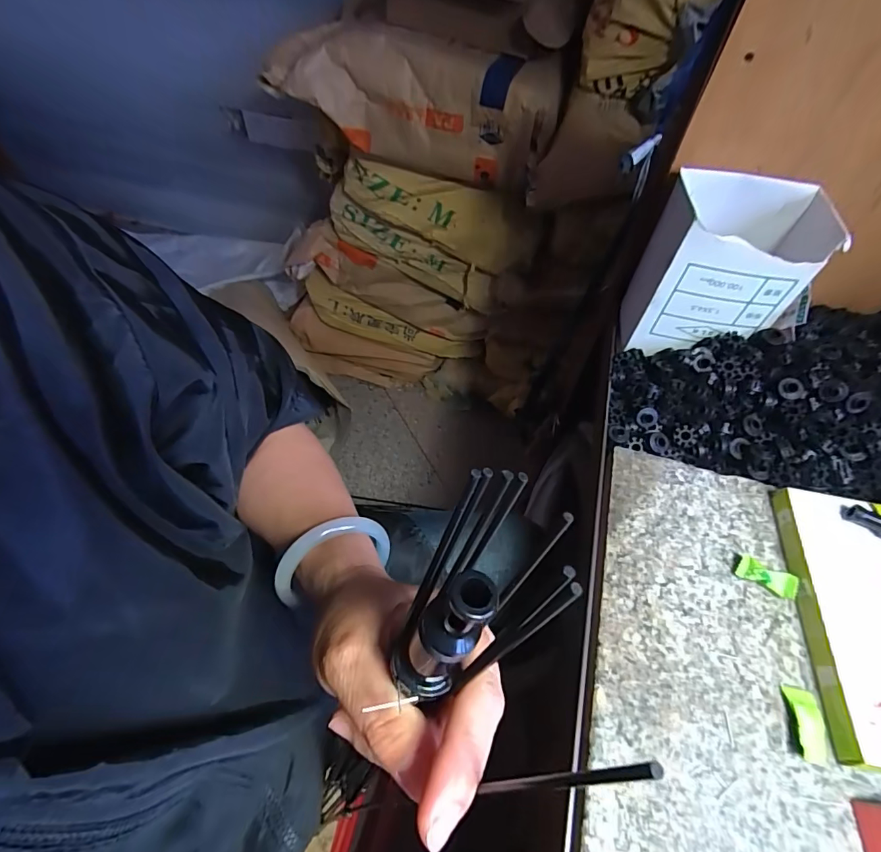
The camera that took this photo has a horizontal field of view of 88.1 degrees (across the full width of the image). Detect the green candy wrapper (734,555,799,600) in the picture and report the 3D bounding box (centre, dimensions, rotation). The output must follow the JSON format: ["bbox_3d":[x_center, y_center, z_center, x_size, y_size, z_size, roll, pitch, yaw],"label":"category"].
[{"bbox_3d":[0.232,0.106,0.322,0.037,0.008,0.019,27,58,17],"label":"green candy wrapper"}]

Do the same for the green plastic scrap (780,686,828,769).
[{"bbox_3d":[0.224,0.181,0.276,0.018,0.009,0.039,9,55,4],"label":"green plastic scrap"}]

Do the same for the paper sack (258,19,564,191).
[{"bbox_3d":[-0.045,-0.573,0.826,0.502,0.189,0.172,18,56,11],"label":"paper sack"}]

